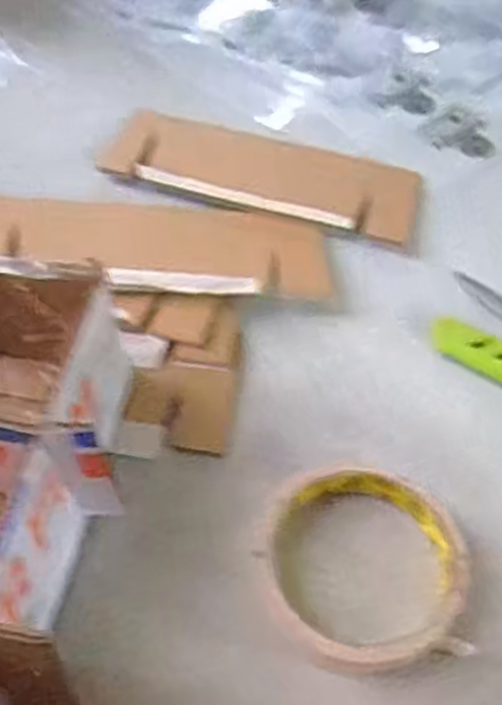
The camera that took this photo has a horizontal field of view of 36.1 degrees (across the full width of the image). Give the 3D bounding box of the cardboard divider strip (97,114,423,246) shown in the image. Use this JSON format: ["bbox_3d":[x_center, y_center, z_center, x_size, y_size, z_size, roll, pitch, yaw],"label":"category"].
[{"bbox_3d":[0.009,-0.113,0.490,0.197,0.009,0.067,13,54,-1],"label":"cardboard divider strip"}]

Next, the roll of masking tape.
[{"bbox_3d":[0.051,0.094,0.343,0.087,0.021,0.079,-2,55,-7],"label":"roll of masking tape"}]

